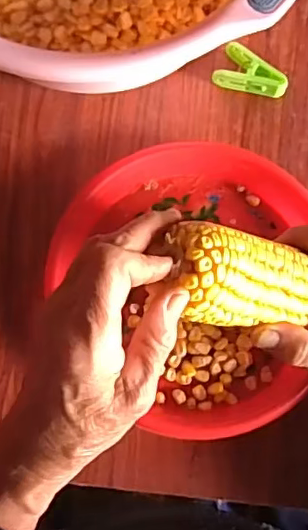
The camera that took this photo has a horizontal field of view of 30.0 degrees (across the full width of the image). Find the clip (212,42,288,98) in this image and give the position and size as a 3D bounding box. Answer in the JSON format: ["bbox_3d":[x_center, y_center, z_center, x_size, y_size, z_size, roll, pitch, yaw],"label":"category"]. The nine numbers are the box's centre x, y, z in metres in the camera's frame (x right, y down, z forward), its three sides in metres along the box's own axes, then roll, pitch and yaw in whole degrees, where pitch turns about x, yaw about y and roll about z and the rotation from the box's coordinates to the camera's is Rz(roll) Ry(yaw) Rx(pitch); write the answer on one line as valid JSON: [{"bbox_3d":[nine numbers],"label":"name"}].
[{"bbox_3d":[0.078,-0.150,0.460,0.057,0.017,0.034,30,79,5],"label":"clip"}]

